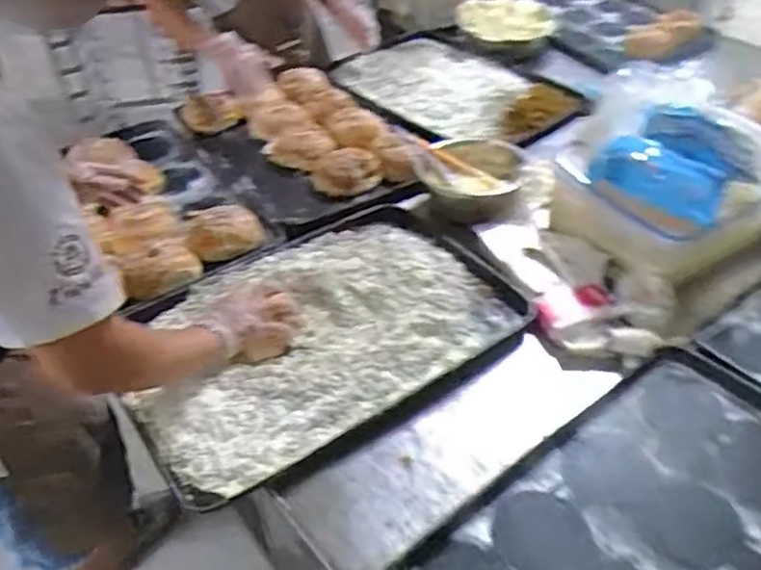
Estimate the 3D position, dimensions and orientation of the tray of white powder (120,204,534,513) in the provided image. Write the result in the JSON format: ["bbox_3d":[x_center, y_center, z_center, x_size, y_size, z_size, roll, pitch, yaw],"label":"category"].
[{"bbox_3d":[-0.093,0.055,1.025,0.581,0.029,0.396,-26,48,-25],"label":"tray of white powder"}]

